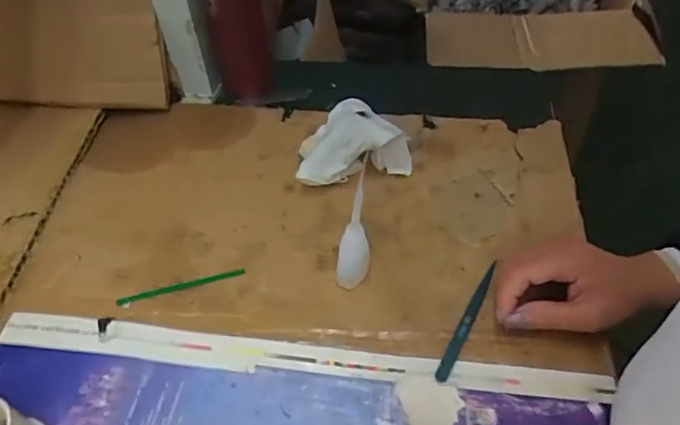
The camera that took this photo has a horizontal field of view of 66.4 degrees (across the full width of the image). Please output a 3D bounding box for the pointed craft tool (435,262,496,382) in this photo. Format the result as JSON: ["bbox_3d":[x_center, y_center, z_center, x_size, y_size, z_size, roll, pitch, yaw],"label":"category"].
[{"bbox_3d":[0.103,0.085,0.418,0.010,0.009,0.116,23,52,21],"label":"pointed craft tool"}]

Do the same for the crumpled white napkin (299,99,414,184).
[{"bbox_3d":[0.008,-0.077,0.530,0.114,0.057,0.092,-10,48,-8],"label":"crumpled white napkin"}]

